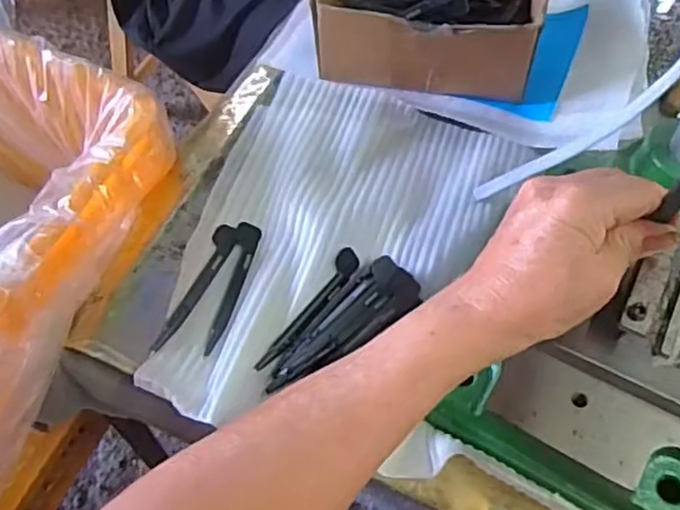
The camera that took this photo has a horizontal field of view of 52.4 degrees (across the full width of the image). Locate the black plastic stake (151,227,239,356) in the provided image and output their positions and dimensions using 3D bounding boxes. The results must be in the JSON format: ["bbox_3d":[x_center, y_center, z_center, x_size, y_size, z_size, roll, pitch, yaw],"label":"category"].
[{"bbox_3d":[-0.090,0.018,0.442,0.016,0.009,0.099,16,58,9],"label":"black plastic stake"}]

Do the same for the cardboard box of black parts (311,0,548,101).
[{"bbox_3d":[0.067,-0.193,0.537,0.160,0.068,0.129,9,58,4],"label":"cardboard box of black parts"}]

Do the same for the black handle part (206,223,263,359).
[{"bbox_3d":[-0.066,0.019,0.441,0.017,0.005,0.099,6,58,2],"label":"black handle part"}]

